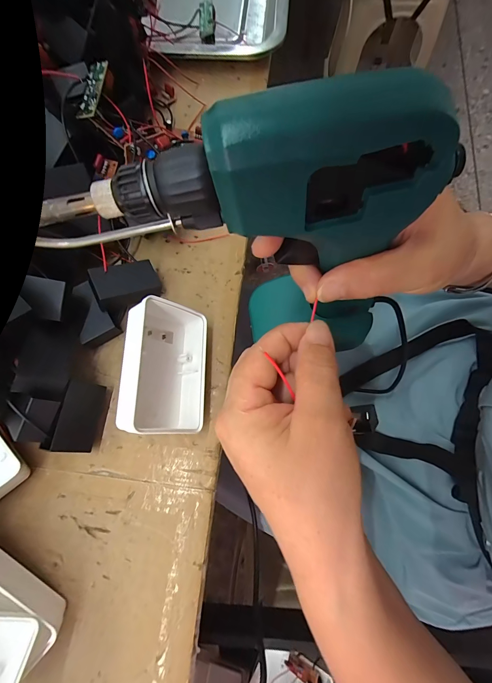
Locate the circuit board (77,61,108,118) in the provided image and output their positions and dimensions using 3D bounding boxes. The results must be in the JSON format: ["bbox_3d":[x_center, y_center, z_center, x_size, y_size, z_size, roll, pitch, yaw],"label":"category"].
[{"bbox_3d":[-0.111,-0.184,0.221,0.017,0.004,0.045,8,83,18],"label":"circuit board"}]

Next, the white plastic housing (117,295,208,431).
[{"bbox_3d":[-0.058,0.017,0.220,0.033,0.055,0.094,-20,65,42],"label":"white plastic housing"}]

